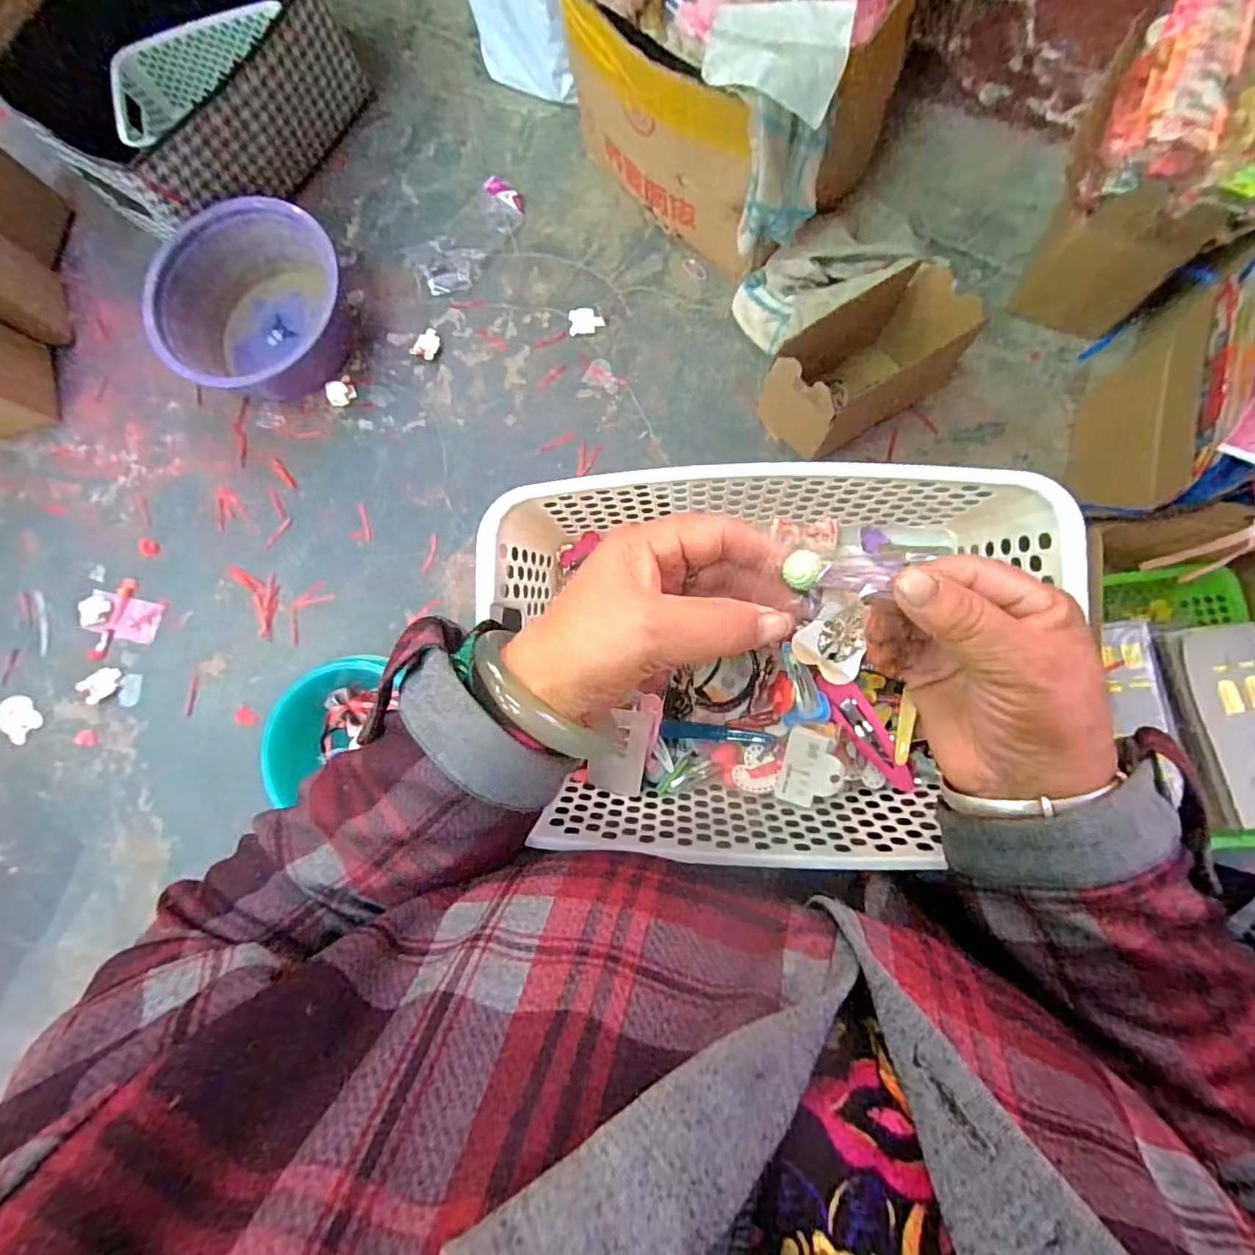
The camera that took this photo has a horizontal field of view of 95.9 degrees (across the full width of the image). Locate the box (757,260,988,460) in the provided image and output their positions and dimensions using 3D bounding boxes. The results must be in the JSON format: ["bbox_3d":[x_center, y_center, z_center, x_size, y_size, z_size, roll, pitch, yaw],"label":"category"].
[{"bbox_3d":[0.300,-0.329,0.738,0.227,0.177,0.110,-33,81,0],"label":"box"}]

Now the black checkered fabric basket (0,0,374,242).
[{"bbox_3d":[-0.651,-0.817,0.866,0.299,0.188,0.420,31,86,8],"label":"black checkered fabric basket"}]

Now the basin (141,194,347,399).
[{"bbox_3d":[-0.548,-0.486,0.849,0.248,0.113,0.254,-1,83,5],"label":"basin"}]

